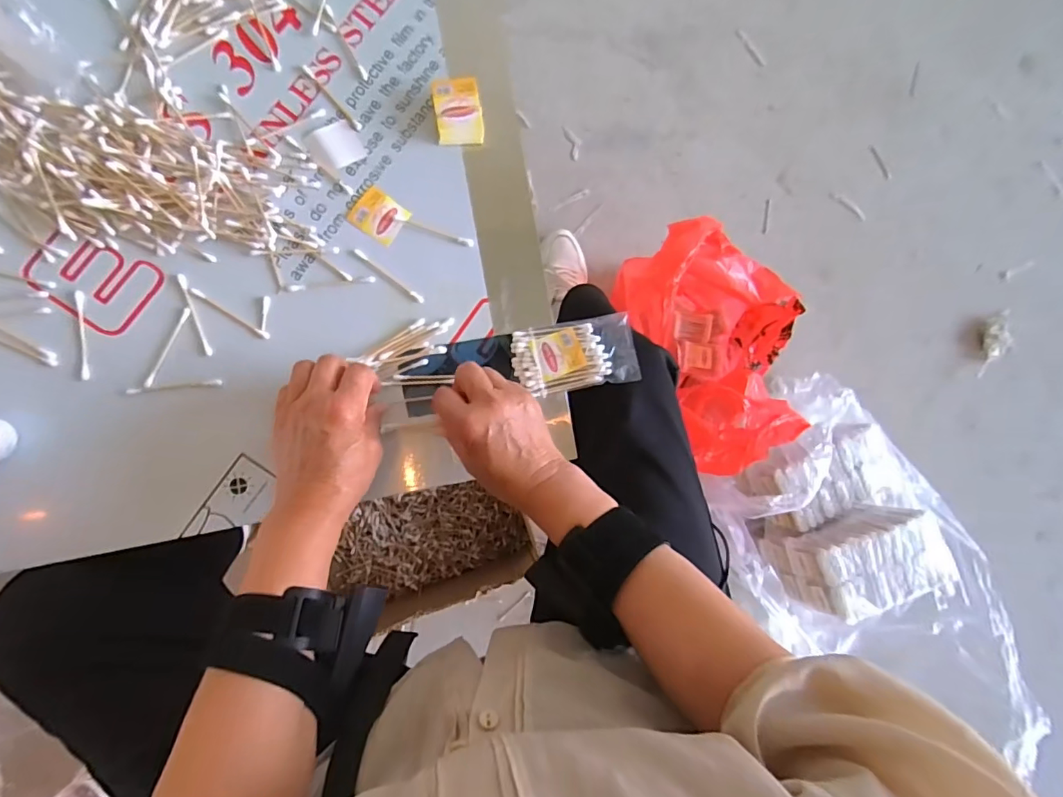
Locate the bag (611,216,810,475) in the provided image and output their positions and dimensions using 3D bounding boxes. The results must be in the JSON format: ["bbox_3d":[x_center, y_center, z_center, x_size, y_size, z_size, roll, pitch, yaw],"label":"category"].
[{"bbox_3d":[0.307,-0.094,0.821,0.272,0.220,0.355,-19,91,-9],"label":"bag"}]

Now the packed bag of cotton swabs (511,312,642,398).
[{"bbox_3d":[0.040,-0.039,0.461,0.111,0.023,0.061,-9,89,-9],"label":"packed bag of cotton swabs"}]

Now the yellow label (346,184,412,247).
[{"bbox_3d":[-0.137,-0.165,0.452,0.045,0.004,0.039,35,83,-6],"label":"yellow label"}]

